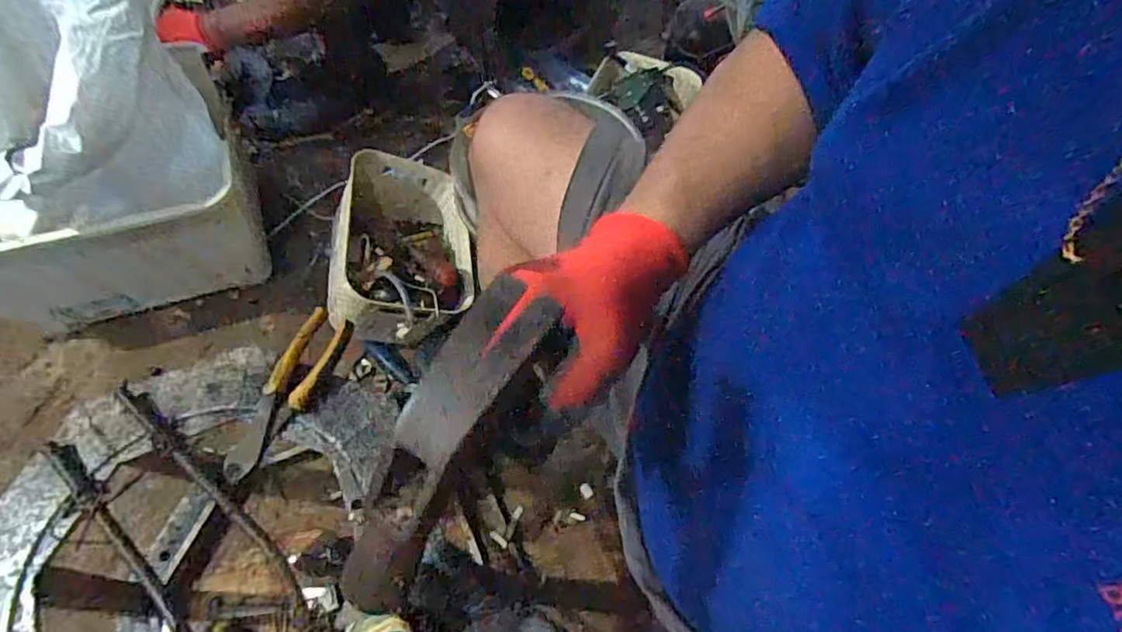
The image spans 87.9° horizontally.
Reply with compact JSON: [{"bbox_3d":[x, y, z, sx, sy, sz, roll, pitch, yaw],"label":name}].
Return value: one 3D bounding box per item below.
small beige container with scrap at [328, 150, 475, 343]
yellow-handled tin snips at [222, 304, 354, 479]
[{"bbox_3d":[-0.251,-0.101,0.941,0.220,0.139,0.306,0,61,-2],"label":"small beige container with scrap"},{"bbox_3d":[-0.261,0.072,0.553,0.046,0.033,0.170,26,63,12],"label":"yellow-handled tin snips"}]

